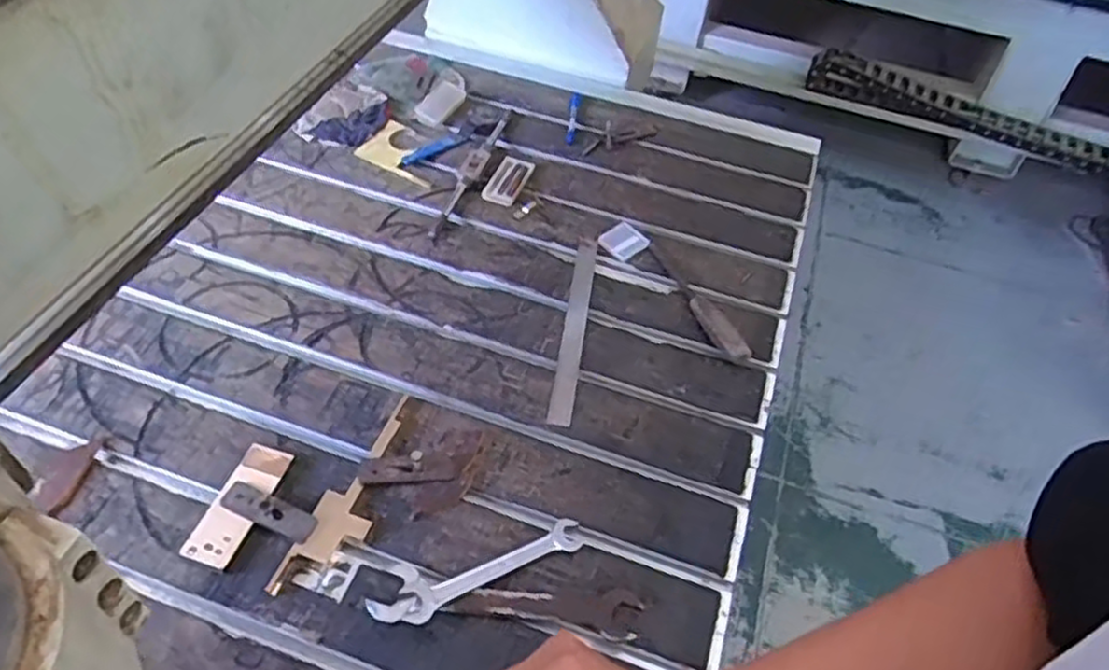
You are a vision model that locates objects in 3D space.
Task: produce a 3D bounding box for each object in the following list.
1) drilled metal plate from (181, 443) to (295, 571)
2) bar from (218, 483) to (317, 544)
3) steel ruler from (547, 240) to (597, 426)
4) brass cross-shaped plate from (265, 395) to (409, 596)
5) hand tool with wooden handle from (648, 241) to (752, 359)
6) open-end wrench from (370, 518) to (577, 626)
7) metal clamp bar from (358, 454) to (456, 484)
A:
[{"bbox_3d":[-0.319,0.170,0.755,0.052,0.010,0.132,16,49,7],"label":"drilled metal plate"},{"bbox_3d":[-0.287,0.176,0.747,0.097,0.008,0.030,23,57,7],"label":"bar"},{"bbox_3d":[0.028,-0.014,0.958,0.028,0.007,0.305,17,49,-6],"label":"steel ruler"},{"bbox_3d":[-0.201,0.162,0.776,0.057,0.009,0.248,21,50,11],"label":"brass cross-shaped plate"},{"bbox_3d":[0.188,-0.050,0.989,0.028,0.019,0.223,-15,53,-18],"label":"hand tool with wooden handle"},{"bbox_3d":[-0.073,0.233,0.731,0.215,0.015,0.063,-11,51,-16],"label":"open-end wrench"},{"bbox_3d":[-0.156,0.142,0.791,0.099,0.015,0.033,0,49,-6],"label":"metal clamp bar"}]

